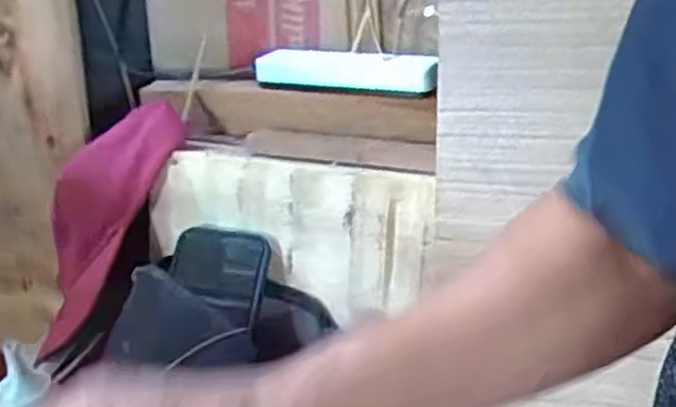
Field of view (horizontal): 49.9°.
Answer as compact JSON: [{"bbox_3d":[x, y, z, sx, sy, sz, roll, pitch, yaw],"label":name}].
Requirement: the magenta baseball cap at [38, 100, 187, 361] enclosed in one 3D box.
[{"bbox_3d":[-0.212,0.010,0.631,0.071,0.059,0.222,16,79,28],"label":"magenta baseball cap"}]

